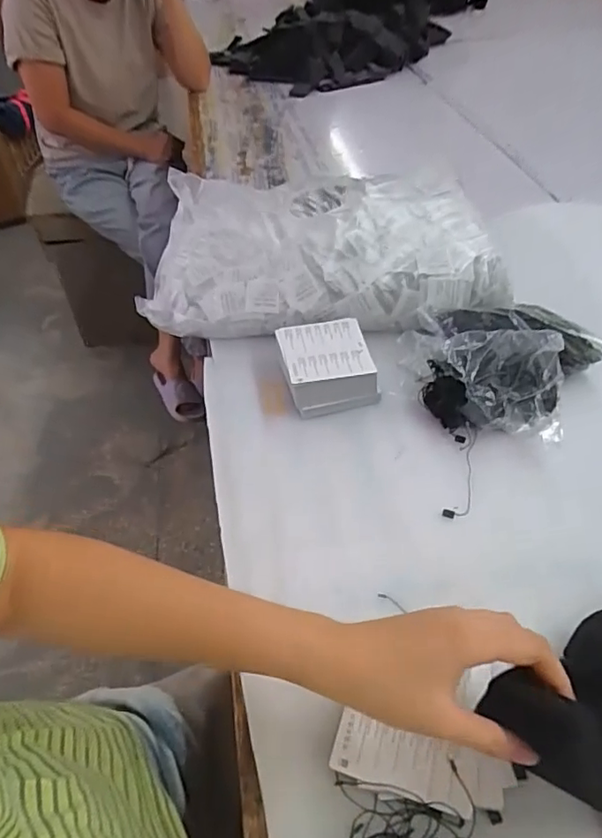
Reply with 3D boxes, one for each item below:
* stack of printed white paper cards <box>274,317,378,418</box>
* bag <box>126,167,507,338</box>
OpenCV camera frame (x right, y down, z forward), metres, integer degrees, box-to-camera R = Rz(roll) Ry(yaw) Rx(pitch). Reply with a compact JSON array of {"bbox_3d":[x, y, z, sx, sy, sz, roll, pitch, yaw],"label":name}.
[{"bbox_3d":[0.028,-0.058,0.626,0.092,0.051,0.105,-11,47,-7],"label":"stack of printed white paper cards"},{"bbox_3d":[0.020,-0.238,0.749,0.460,0.090,0.319,4,47,7],"label":"bag"}]

